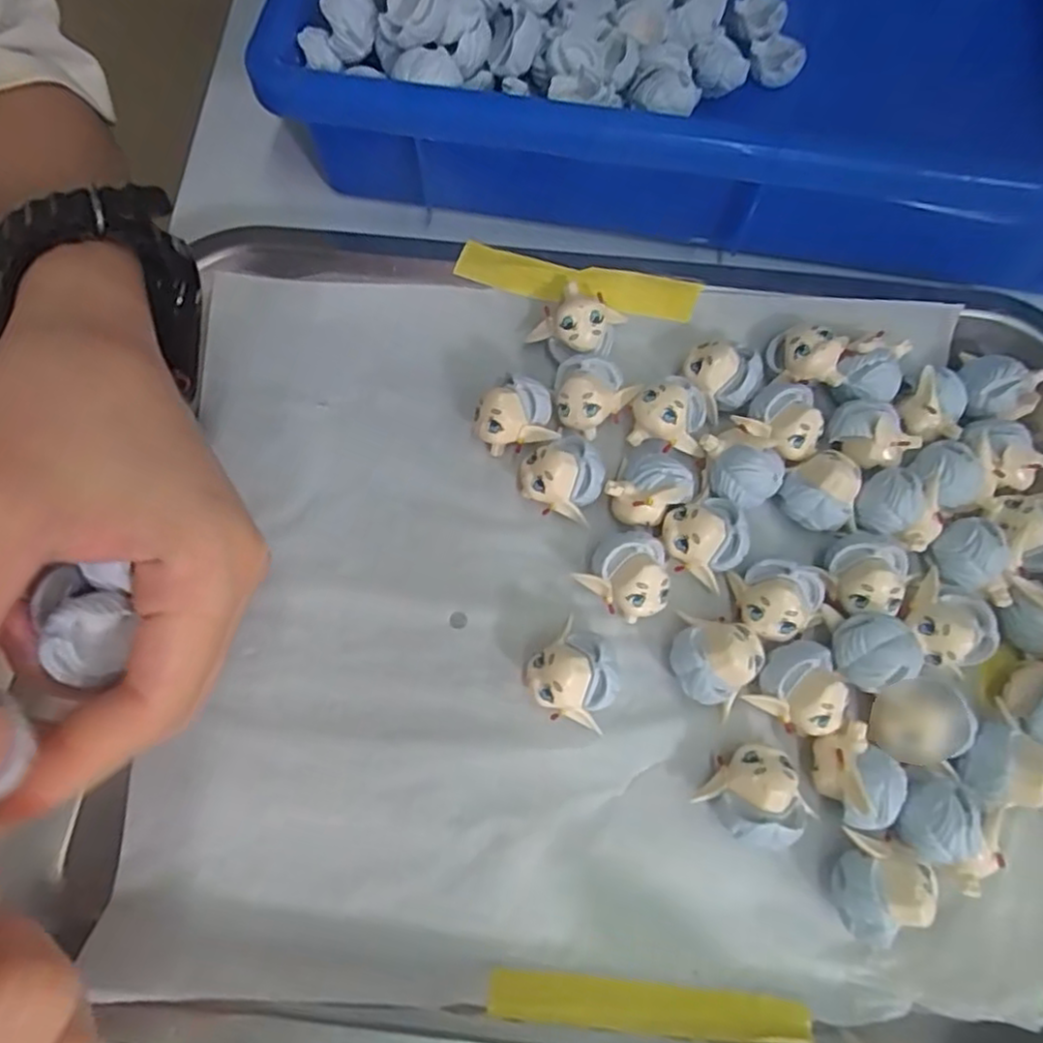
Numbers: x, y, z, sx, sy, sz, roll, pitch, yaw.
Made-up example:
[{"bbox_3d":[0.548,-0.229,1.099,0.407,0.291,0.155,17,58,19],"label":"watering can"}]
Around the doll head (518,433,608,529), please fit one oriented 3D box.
[{"bbox_3d":[0.014,-0.016,0.235,0.028,0.021,0.024,15,71,5],"label":"doll head"}]

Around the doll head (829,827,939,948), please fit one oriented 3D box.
[{"bbox_3d":[0.101,0.106,0.195,0.025,0.021,0.027,16,71,6],"label":"doll head"}]

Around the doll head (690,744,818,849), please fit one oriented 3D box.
[{"bbox_3d":[0.072,0.083,0.203,0.030,0.022,0.026,33,73,11],"label":"doll head"}]

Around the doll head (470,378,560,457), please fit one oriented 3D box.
[{"bbox_3d":[-0.003,-0.037,0.243,0.028,0.024,0.019,-3,70,-1],"label":"doll head"}]

